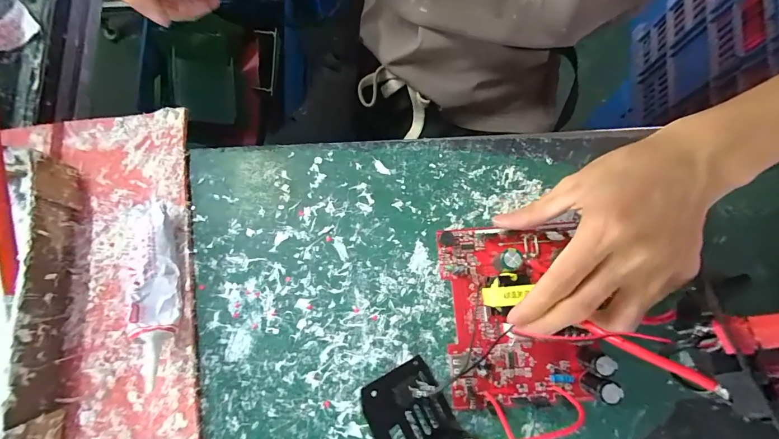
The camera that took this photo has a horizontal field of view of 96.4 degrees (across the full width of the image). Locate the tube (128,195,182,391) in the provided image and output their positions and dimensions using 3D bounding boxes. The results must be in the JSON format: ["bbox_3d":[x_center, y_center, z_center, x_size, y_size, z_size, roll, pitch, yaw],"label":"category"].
[{"bbox_3d":[-0.168,0.050,0.250,0.024,0.028,0.122,-11,78,-2],"label":"tube"}]

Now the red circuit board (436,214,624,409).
[{"bbox_3d":[0.092,0.065,0.246,0.100,0.031,0.125,-4,78,-1],"label":"red circuit board"}]

